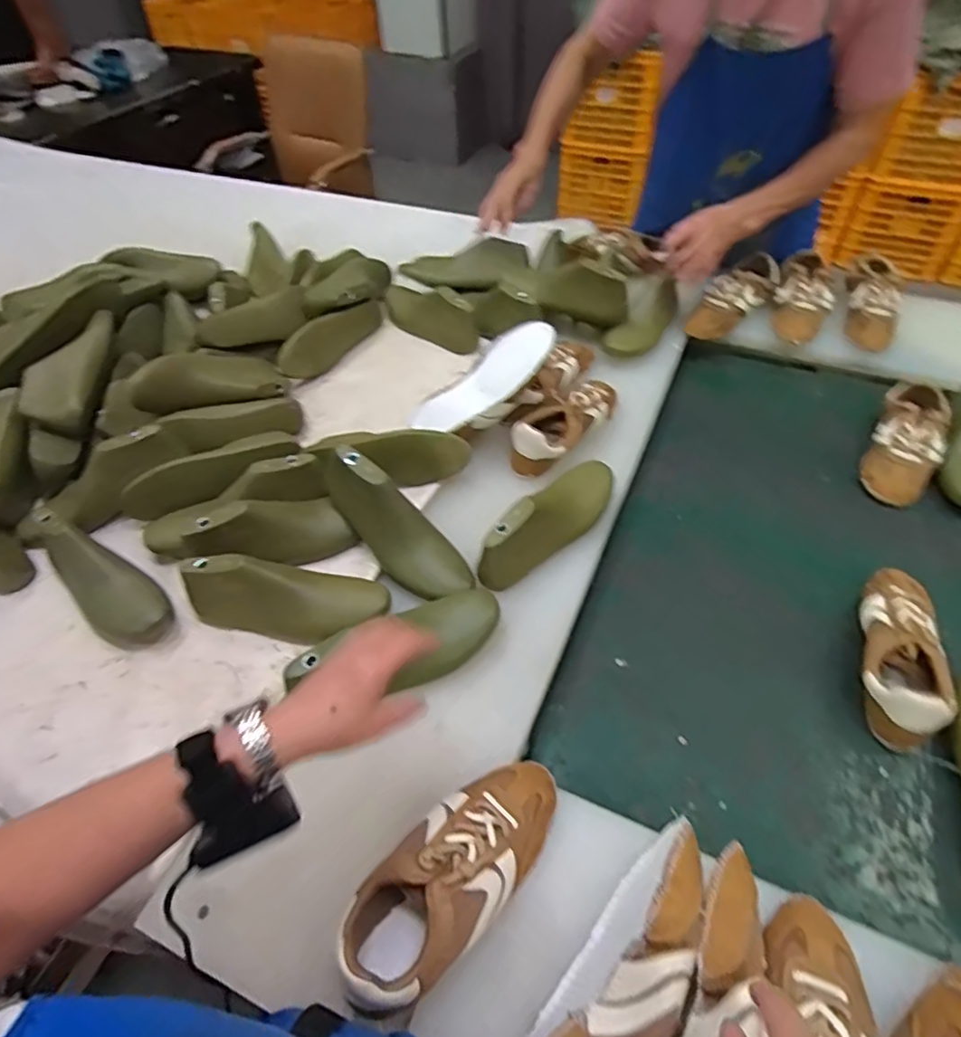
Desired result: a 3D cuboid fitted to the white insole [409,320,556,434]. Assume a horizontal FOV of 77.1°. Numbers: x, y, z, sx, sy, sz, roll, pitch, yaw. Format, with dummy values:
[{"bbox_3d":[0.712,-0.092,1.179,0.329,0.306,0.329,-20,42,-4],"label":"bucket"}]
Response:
[{"bbox_3d":[0.007,-0.189,0.832,0.224,0.027,0.069,-38,54,2],"label":"white insole"}]

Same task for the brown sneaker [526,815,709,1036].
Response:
[{"bbox_3d":[0.106,0.334,0.434,0.072,0.073,0.217,33,58,27],"label":"brown sneaker"}]

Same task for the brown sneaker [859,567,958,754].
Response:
[{"bbox_3d":[0.467,0.140,0.671,0.084,0.066,0.227,16,52,16],"label":"brown sneaker"}]

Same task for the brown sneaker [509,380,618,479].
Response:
[{"bbox_3d":[0.120,-0.140,0.860,0.086,0.060,0.203,31,57,26],"label":"brown sneaker"}]

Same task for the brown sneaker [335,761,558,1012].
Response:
[{"bbox_3d":[-0.017,0.291,0.501,0.086,0.090,0.211,35,59,28],"label":"brown sneaker"}]

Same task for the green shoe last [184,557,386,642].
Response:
[{"bbox_3d":[-0.216,0.088,0.666,0.222,0.074,0.073,-4,49,0],"label":"green shoe last"}]

